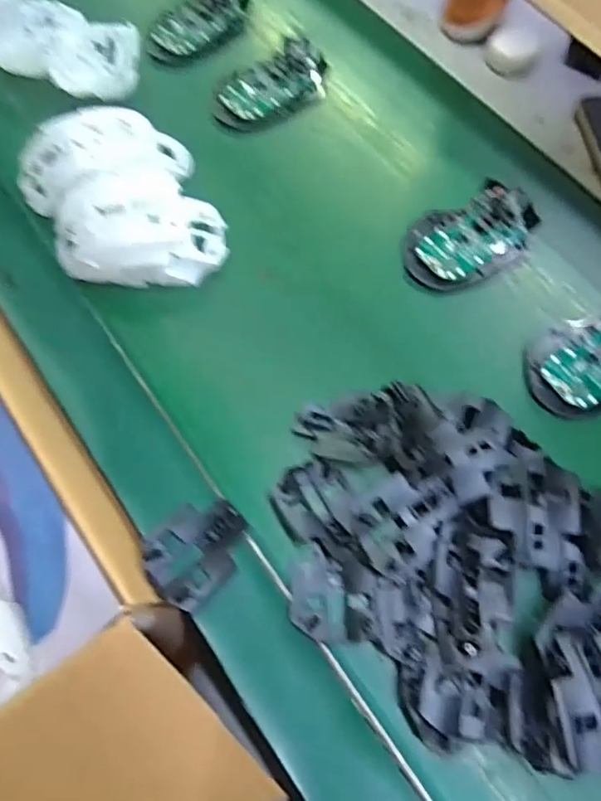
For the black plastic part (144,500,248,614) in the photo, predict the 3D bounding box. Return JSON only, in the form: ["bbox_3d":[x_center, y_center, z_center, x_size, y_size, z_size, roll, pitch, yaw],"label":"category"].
[{"bbox_3d":[-0.064,0.092,0.331,0.066,0.009,0.053,-42,72,-15],"label":"black plastic part"}]

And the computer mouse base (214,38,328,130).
[{"bbox_3d":[-0.025,-0.286,0.483,0.116,0.017,0.054,-34,70,-13],"label":"computer mouse base"}]

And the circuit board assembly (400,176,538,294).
[{"bbox_3d":[0.138,-0.132,0.424,0.118,0.024,0.067,-27,69,-10],"label":"circuit board assembly"}]

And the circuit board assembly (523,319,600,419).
[{"bbox_3d":[0.212,-0.031,0.383,0.102,0.026,0.069,-22,68,-8],"label":"circuit board assembly"}]

